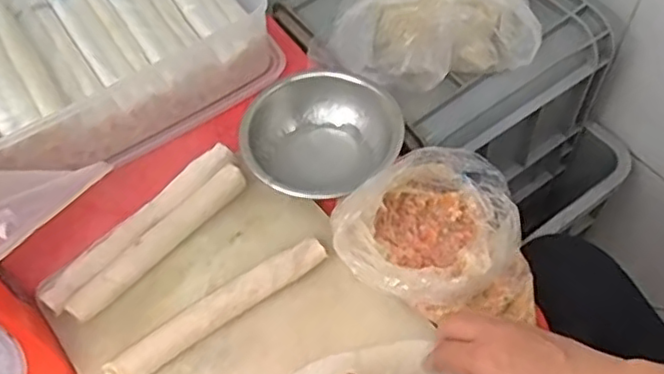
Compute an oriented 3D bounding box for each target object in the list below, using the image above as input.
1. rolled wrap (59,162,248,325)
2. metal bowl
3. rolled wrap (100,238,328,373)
[{"bbox_3d":[-0.159,0.051,0.602,0.029,0.024,0.195,37,65,23],"label":"rolled wrap"},{"bbox_3d":[-0.008,-0.047,0.634,0.152,0.057,0.153,-1,57,2],"label":"metal bowl"},{"bbox_3d":[-0.098,0.108,0.561,0.207,0.022,0.027,-31,61,-17],"label":"rolled wrap"}]

